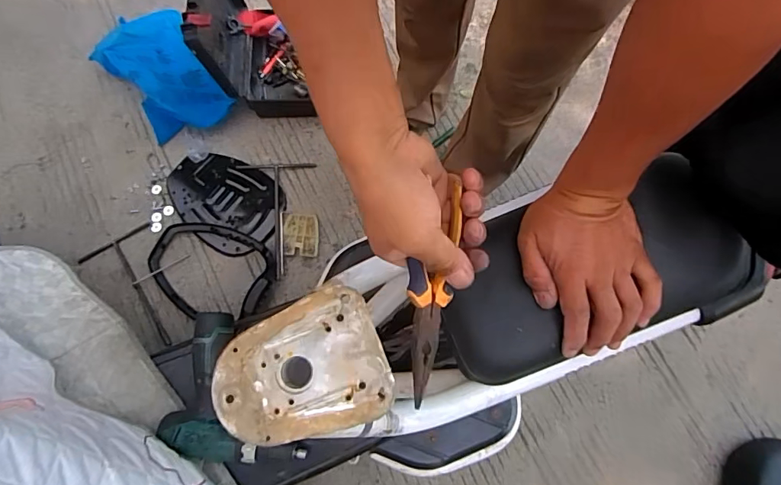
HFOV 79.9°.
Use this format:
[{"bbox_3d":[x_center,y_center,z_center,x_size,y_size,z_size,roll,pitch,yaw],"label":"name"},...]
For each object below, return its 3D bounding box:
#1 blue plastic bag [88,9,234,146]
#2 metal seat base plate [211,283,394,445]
[{"bbox_3d":[-0.598,-0.460,1.209,0.239,0.109,0.400,-36,76,-10],"label":"blue plastic bag"},{"bbox_3d":[-0.080,0.110,0.404,0.145,0.009,0.116,-19,74,-6],"label":"metal seat base plate"}]

